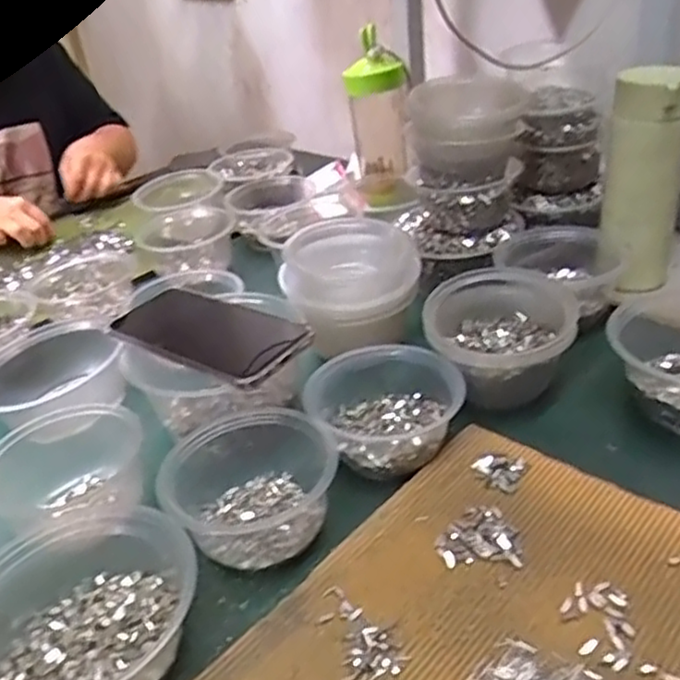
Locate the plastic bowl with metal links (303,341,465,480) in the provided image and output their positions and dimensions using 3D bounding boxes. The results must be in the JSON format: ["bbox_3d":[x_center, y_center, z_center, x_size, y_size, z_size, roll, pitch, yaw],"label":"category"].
[{"bbox_3d":[0.033,0.049,0.537,0.115,0.050,0.103,-9,32,-3],"label":"plastic bowl with metal links"}]

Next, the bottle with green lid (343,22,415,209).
[{"bbox_3d":[0.050,-0.274,0.893,0.076,0.195,0.065,-8,32,-1],"label":"bottle with green lid"}]

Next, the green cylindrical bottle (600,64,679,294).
[{"bbox_3d":[0.276,-0.141,0.647,0.066,0.194,0.051,9,35,24],"label":"green cylindrical bottle"}]

